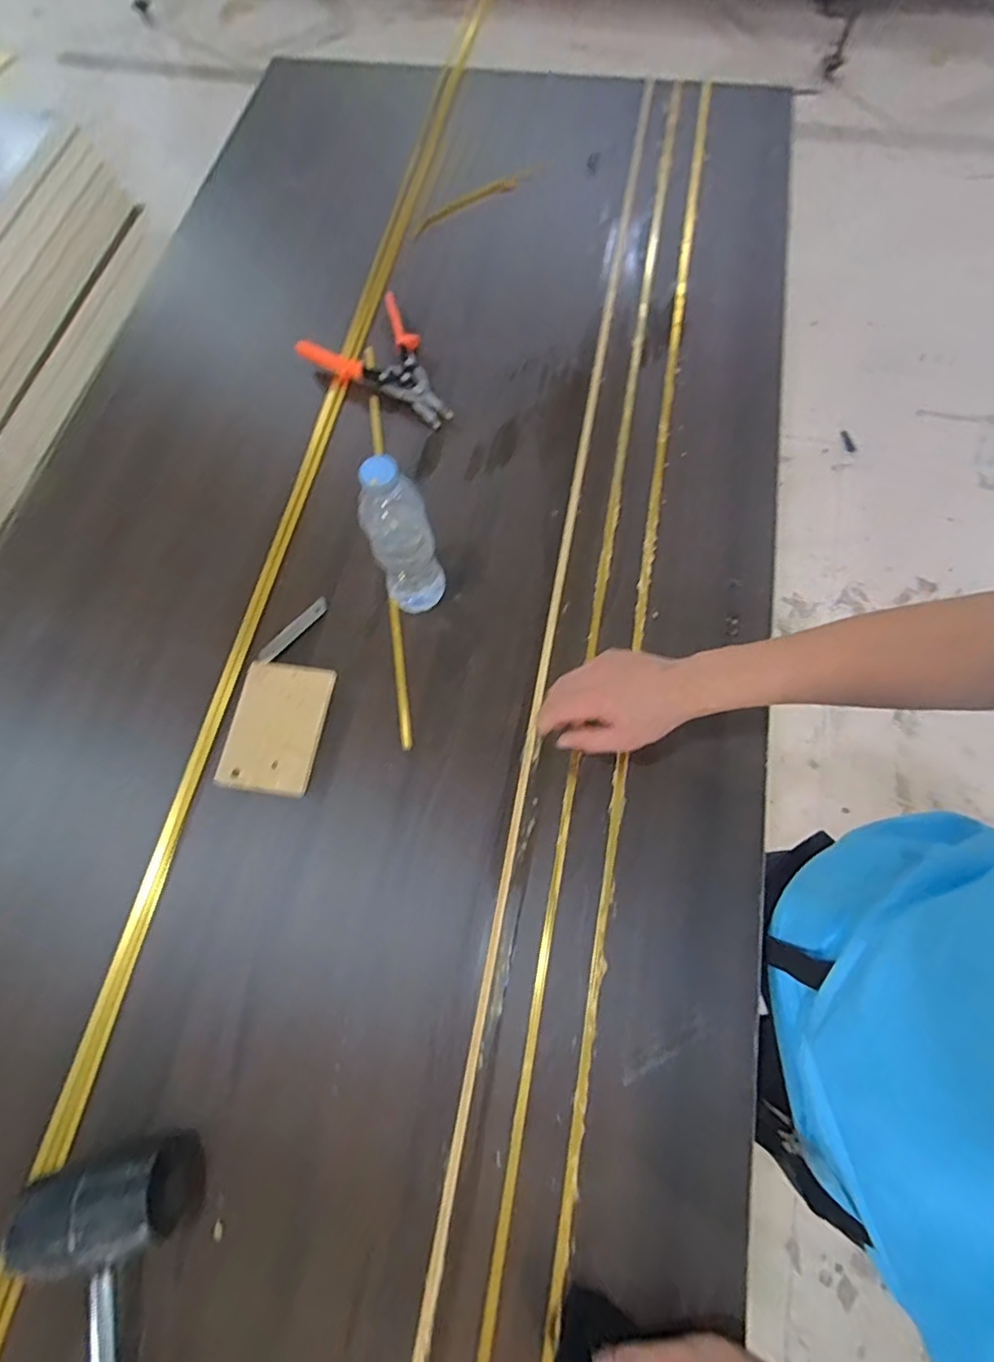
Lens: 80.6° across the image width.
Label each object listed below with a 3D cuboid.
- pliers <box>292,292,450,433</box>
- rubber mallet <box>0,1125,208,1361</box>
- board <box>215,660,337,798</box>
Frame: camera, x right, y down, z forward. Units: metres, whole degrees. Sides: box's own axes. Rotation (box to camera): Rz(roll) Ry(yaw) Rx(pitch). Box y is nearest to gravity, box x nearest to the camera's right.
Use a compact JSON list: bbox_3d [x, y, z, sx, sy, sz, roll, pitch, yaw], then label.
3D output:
[{"bbox_3d":[-0.148,-0.430,0.812,0.161,0.027,0.226,-36,72,-10],"label":"pliers"},{"bbox_3d":[-0.311,0.536,0.441,0.127,0.064,0.309,-5,70,0],"label":"rubber mallet"},{"bbox_3d":[-0.243,0.049,0.644,0.104,0.011,0.141,8,70,5],"label":"board"}]

